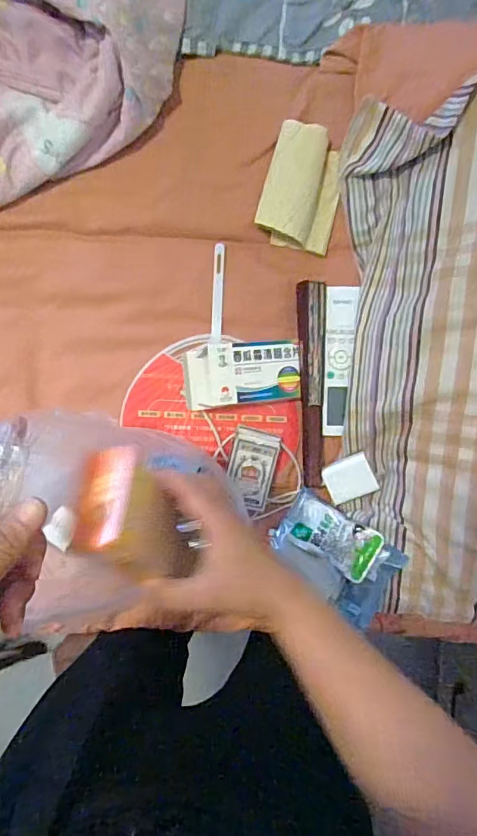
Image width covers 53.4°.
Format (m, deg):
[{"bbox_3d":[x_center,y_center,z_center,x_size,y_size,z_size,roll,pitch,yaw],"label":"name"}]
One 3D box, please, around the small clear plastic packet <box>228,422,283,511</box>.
[{"bbox_3d":[0.018,0.066,0.618,0.060,0.011,0.100,14,90,-10],"label":"small clear plastic packet"}]

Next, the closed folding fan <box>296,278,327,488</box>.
[{"bbox_3d":[0.095,-0.044,0.621,0.034,0.035,0.260,0,96,-2],"label":"closed folding fan"}]

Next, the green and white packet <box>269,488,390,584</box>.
[{"bbox_3d":[0.120,0.154,0.608,0.127,0.027,0.070,30,77,8],"label":"green and white packet"}]

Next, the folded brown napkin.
[{"bbox_3d":[0.084,-0.288,0.595,0.098,0.037,0.137,15,95,-3],"label":"folded brown napkin"}]

